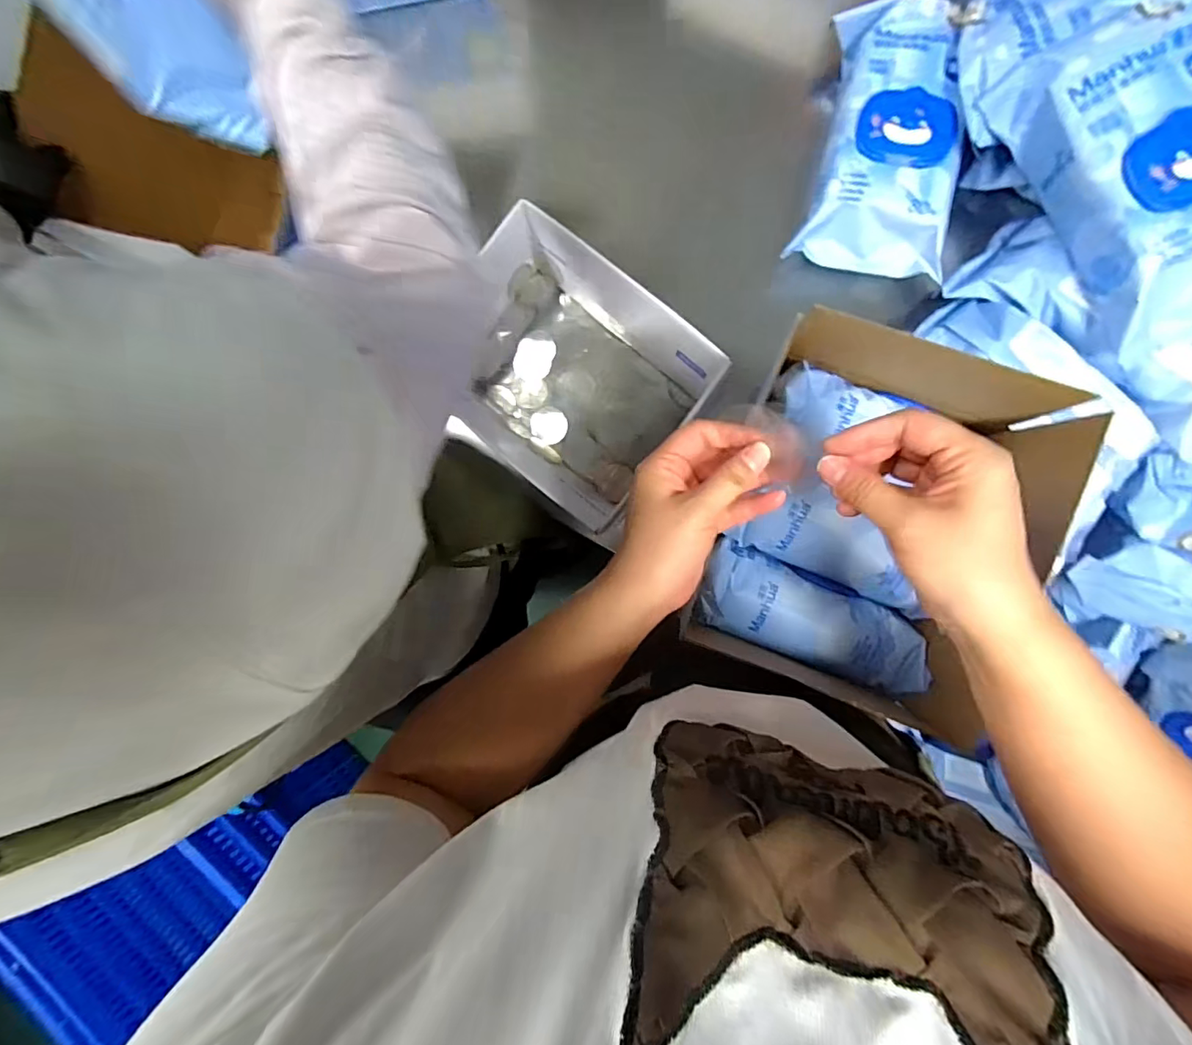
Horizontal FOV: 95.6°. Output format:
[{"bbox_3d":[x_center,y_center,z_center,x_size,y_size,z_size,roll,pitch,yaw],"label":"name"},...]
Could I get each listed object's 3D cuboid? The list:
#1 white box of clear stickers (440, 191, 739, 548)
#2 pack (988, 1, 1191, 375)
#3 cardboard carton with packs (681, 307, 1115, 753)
[{"bbox_3d":[-0.021,-0.144,0.542,0.247,0.103,0.207,33,97,6],"label":"white box of clear stickers"},{"bbox_3d":[0.421,-0.262,0.416,0.127,0.077,0.245,-30,88,9],"label":"pack"},{"bbox_3d":[0.216,0.001,0.409,0.221,0.093,0.287,17,95,8],"label":"cardboard carton with packs"}]

